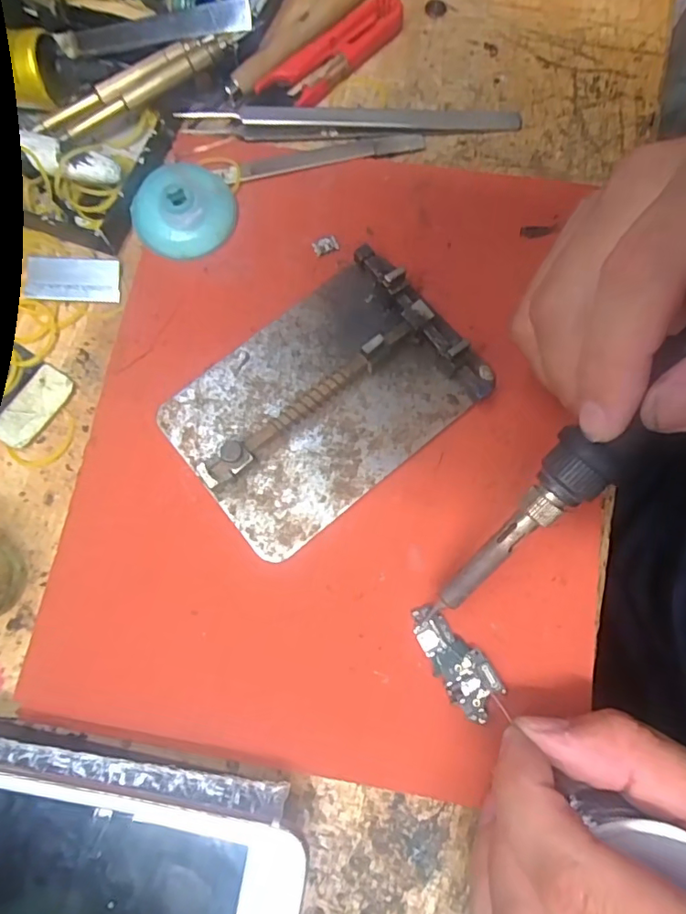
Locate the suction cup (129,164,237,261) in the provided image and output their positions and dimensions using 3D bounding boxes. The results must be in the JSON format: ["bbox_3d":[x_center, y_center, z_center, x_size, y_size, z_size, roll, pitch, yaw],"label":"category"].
[{"bbox_3d":[-0.068,-0.107,0.225,0.043,0.012,0.038,-26,79,-7],"label":"suction cup"}]

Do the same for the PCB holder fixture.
[{"bbox_3d":[-0.009,-0.024,0.203,0.110,0.019,0.079,-38,81,-9],"label":"PCB holder fixture"}]

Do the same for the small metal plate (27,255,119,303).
[{"bbox_3d":[-0.117,-0.078,0.227,0.037,0.004,0.019,1,90,-8],"label":"small metal plate"}]

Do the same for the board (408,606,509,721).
[{"bbox_3d":[0.040,0.072,0.187,0.017,0.008,0.041,-33,80,-8],"label":"board"}]

